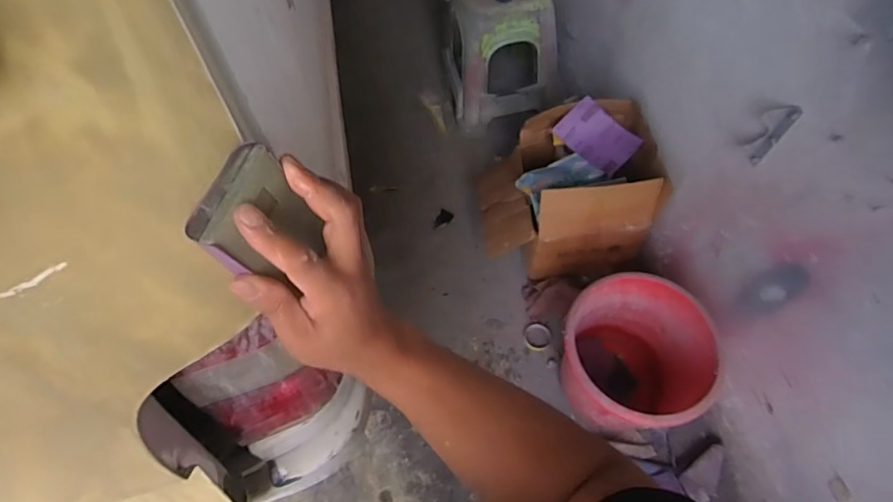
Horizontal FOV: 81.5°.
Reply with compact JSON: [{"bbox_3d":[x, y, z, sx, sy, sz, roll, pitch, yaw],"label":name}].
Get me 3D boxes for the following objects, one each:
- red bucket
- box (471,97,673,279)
[{"bbox_3d":[0.467,0.284,1.351,0.380,0.326,0.359,2,59,-3],"label":"red bucket"},{"bbox_3d":[0.342,-0.174,1.561,0.452,0.382,0.403,-2,59,-5],"label":"box"}]

